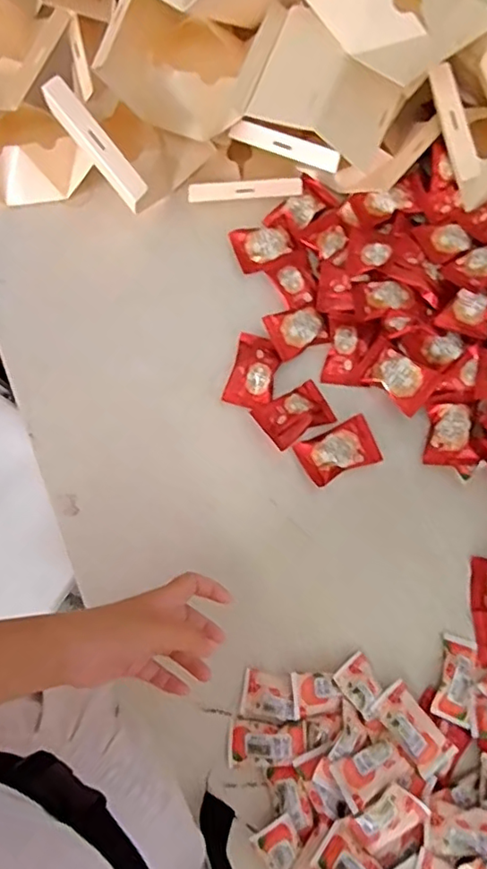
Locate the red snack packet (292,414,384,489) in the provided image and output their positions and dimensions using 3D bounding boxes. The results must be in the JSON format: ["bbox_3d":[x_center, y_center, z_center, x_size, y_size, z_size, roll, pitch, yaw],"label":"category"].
[{"bbox_3d":[0.099,0.018,0.578,0.080,0.011,0.049,-25,77,-7],"label":"red snack packet"}]

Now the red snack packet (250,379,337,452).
[{"bbox_3d":[0.054,-0.021,0.588,0.075,0.016,0.051,-32,78,-8],"label":"red snack packet"}]

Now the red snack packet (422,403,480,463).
[{"bbox_3d":[0.212,0.000,0.577,0.049,0.010,0.062,-3,84,25],"label":"red snack packet"}]

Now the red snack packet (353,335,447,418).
[{"bbox_3d":[0.161,-0.063,0.594,0.080,0.023,0.051,42,94,26],"label":"red snack packet"}]

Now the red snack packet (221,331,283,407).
[{"bbox_3d":[0.011,-0.067,0.600,0.048,0.014,0.077,17,76,4],"label":"red snack packet"}]

